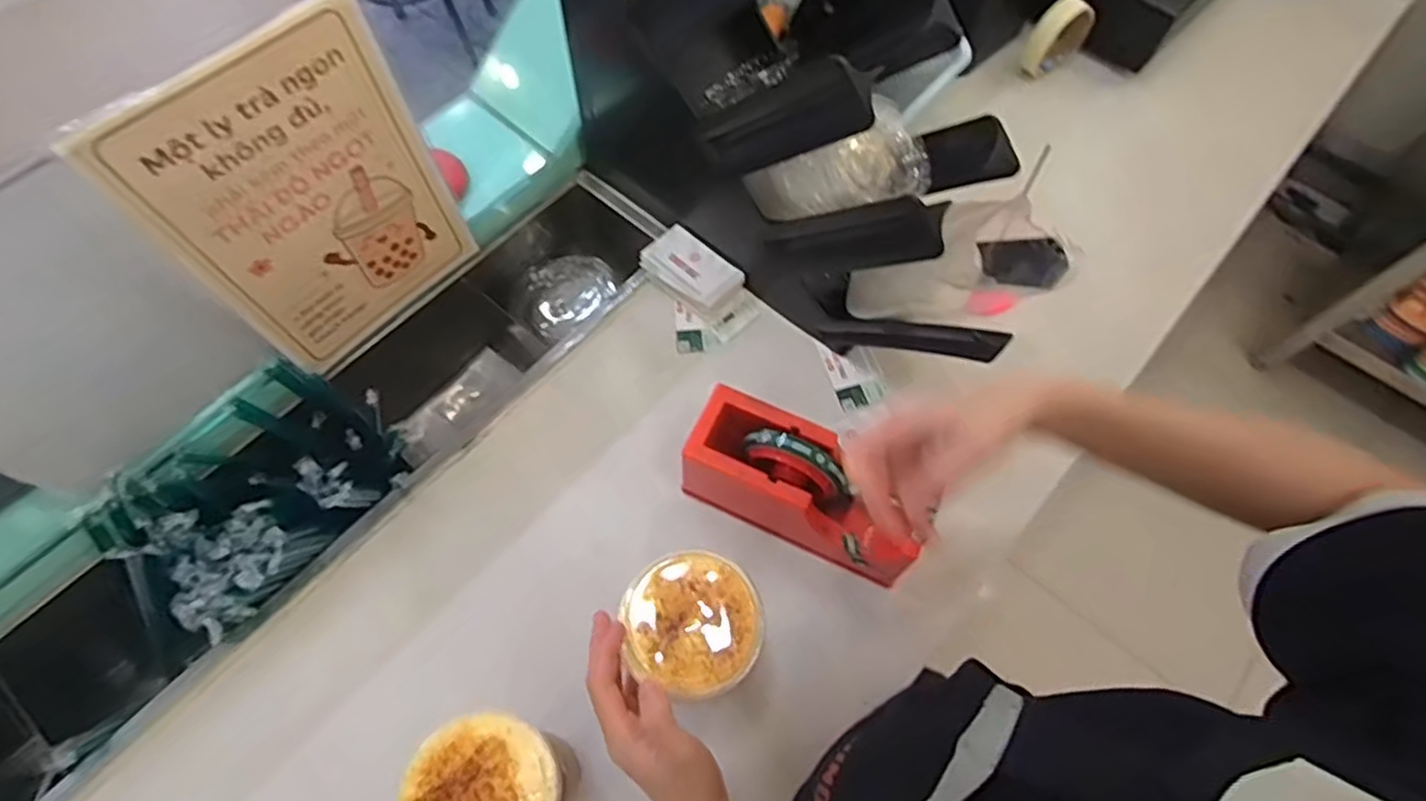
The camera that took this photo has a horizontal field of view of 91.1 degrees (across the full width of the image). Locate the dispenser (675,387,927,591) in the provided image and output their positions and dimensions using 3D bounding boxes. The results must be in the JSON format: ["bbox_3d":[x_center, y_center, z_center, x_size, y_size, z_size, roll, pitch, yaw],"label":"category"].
[{"bbox_3d":[0.080,0.072,0.586,0.202,0.104,0.075,24,68,9],"label":"dispenser"}]

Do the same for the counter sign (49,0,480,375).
[{"bbox_3d":[-0.320,-0.157,0.582,0.007,0.291,0.205,39,71,17],"label":"counter sign"}]

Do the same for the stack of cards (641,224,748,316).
[{"bbox_3d":[-0.025,-0.135,0.726,0.103,0.025,0.063,38,71,15],"label":"stack of cards"}]

